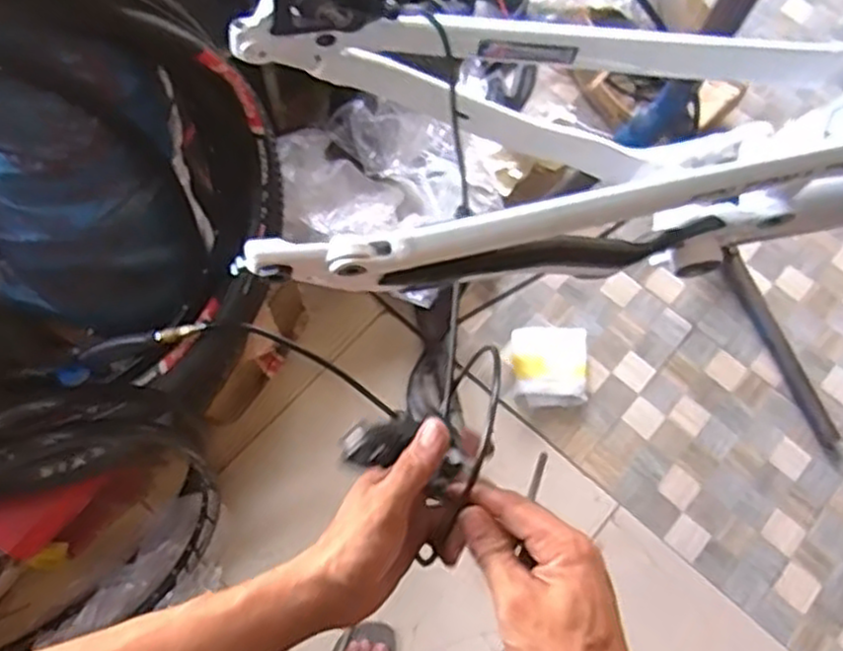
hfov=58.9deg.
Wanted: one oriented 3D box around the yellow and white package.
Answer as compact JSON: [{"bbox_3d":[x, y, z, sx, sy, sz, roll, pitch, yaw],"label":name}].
[{"bbox_3d":[0.254,0.074,1.474,0.146,0.077,0.162,1,68,-1],"label":"yellow and white package"}]

